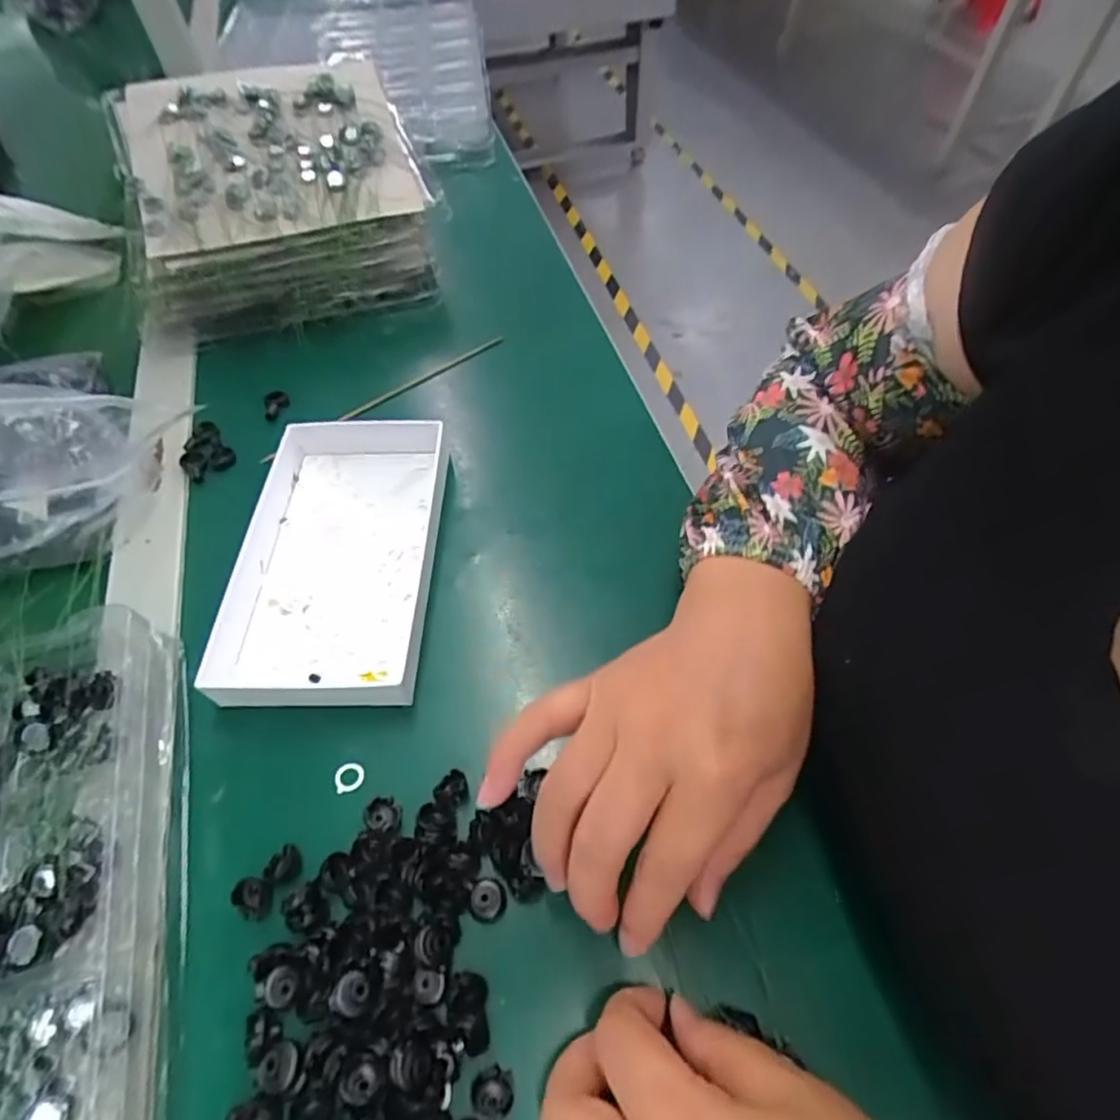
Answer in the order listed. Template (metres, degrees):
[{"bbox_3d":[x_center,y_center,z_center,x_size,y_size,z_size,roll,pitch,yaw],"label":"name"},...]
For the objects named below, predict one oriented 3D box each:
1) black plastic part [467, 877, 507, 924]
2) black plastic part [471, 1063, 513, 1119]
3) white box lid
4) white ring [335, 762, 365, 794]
[{"bbox_3d":[-0.030,0.140,0.258,0.016,0.007,0.016,0,56,0],"label":"black plastic part"},{"bbox_3d":[-0.025,0.192,0.225,0.015,0.010,0.014,0,56,0],"label":"black plastic part"},{"bbox_3d":[-0.129,-0.006,0.352,0.116,0.024,0.173,-1,56,0],"label":"white box lid"},{"bbox_3d":[-0.099,0.101,0.293,0.013,0.004,0.013,-12,56,-7],"label":"white ring"}]

